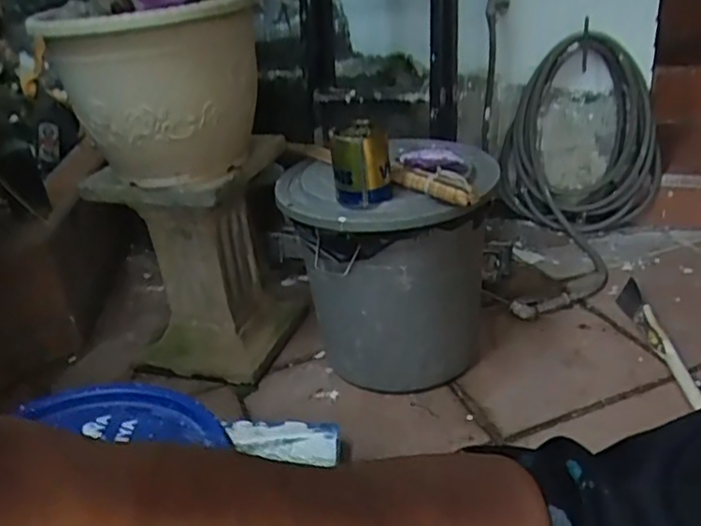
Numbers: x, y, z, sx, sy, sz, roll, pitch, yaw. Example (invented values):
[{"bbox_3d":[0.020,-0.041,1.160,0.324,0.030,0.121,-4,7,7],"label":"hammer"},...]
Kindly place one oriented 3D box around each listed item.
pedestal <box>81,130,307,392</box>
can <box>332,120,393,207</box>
[{"bbox_3d":[-0.305,-0.012,1.410,0.323,0.449,0.288,3,28,16],"label":"pedestal"},{"bbox_3d":[0.017,-0.171,1.104,0.095,0.118,0.094,-4,27,2],"label":"can"}]

